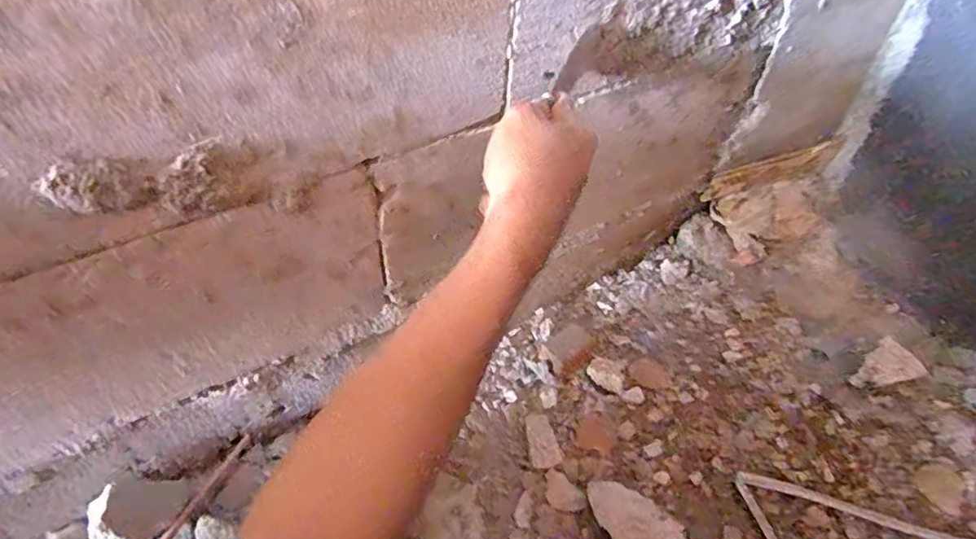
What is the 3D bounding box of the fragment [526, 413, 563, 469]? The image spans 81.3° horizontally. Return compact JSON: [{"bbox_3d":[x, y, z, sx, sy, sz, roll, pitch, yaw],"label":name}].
[{"bbox_3d":[0.064,0.202,0.675,0.034,0.010,0.068,-5,51,-7],"label":"fragment"}]

